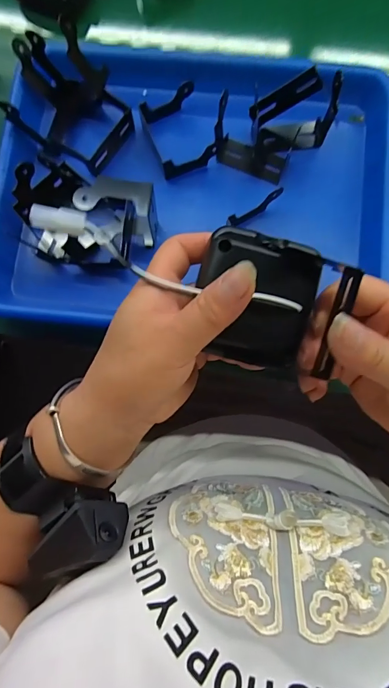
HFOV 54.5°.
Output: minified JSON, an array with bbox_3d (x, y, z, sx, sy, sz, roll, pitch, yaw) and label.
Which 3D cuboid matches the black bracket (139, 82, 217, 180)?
[{"bbox_3d":[-0.015,-0.184,0.327,0.050,0.021,0.071,-18,81,-1],"label":"black bracket"}]

